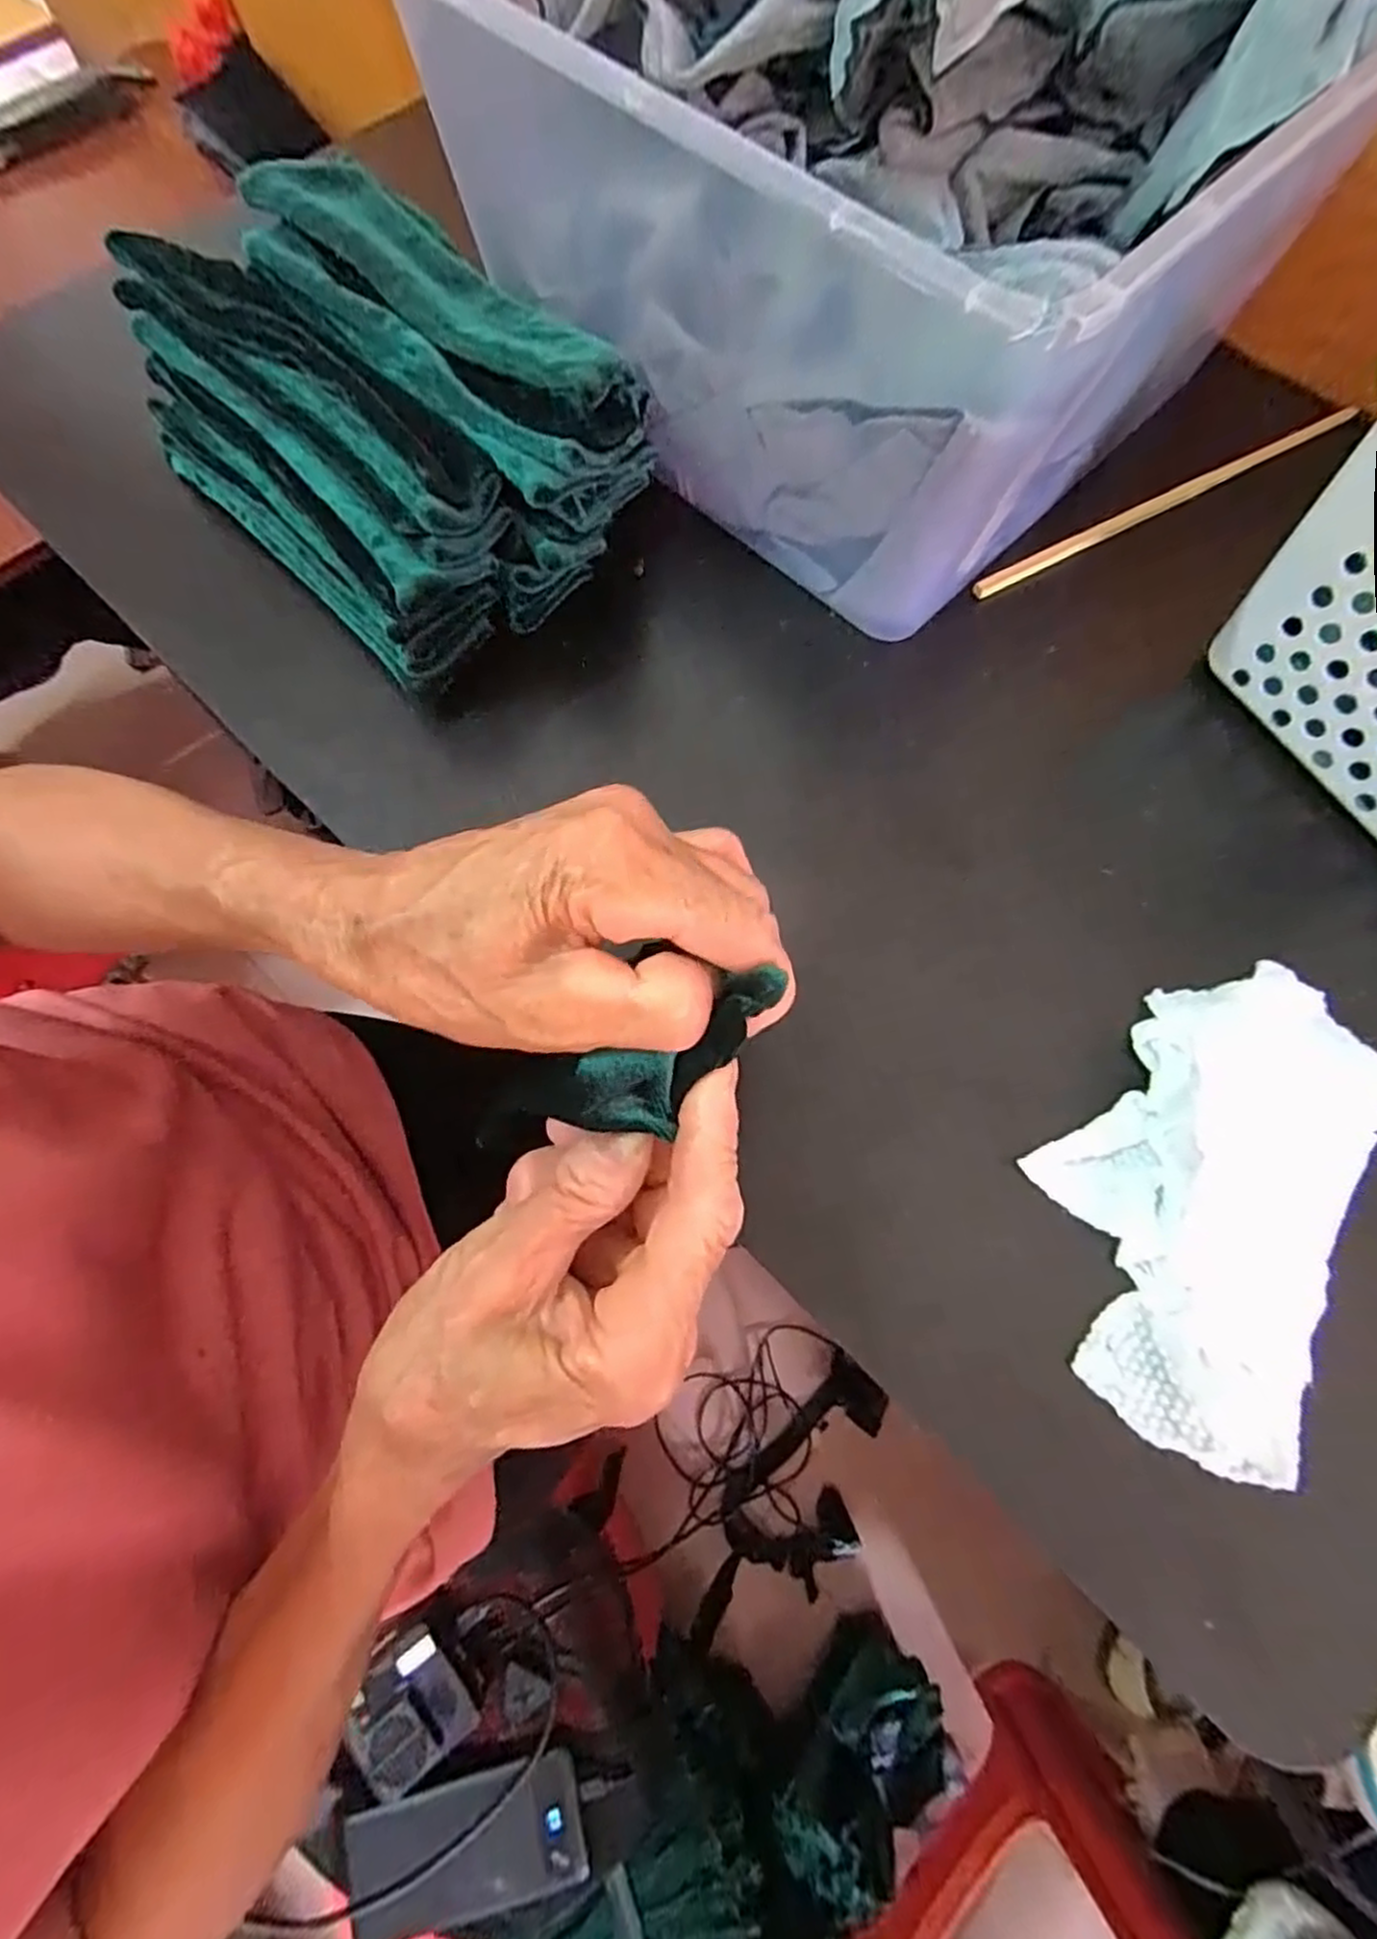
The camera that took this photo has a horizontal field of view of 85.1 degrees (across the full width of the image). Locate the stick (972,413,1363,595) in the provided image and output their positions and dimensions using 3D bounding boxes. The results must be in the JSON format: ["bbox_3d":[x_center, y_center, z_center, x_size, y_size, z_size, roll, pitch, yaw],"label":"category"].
[{"bbox_3d":[0.224,-0.219,0.348,0.221,0.009,0.006,-28,74,-8],"label":"stick"}]

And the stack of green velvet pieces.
[{"bbox_3d":[-0.121,-0.225,0.305,0.139,0.074,0.201,-43,77,-12],"label":"stack of green velvet pieces"}]

